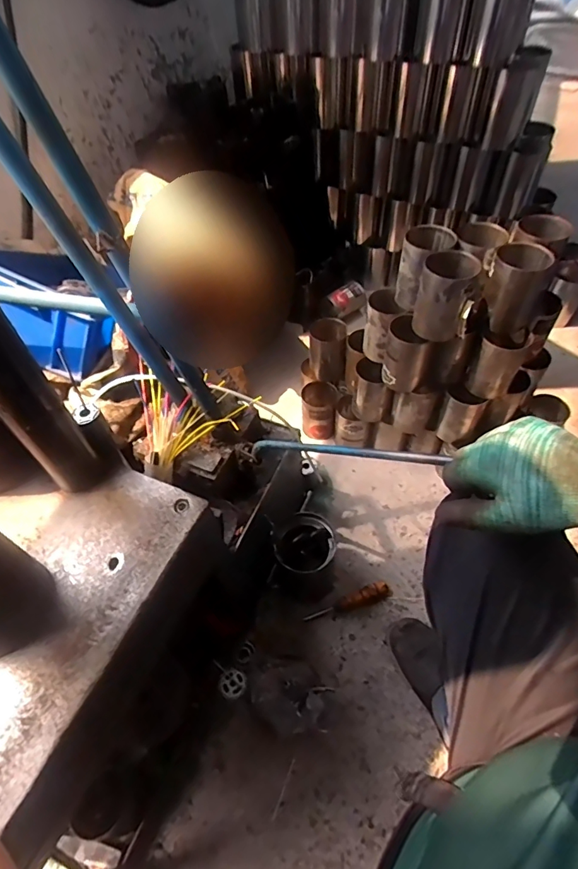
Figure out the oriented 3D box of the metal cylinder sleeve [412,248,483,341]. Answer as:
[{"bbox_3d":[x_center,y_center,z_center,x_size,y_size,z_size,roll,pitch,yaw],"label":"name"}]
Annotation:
[{"bbox_3d":[0.273,-0.239,0.794,0.094,0.132,0.088,14,54,15],"label":"metal cylinder sleeve"}]

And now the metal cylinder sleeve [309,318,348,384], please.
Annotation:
[{"bbox_3d":[0.098,-0.213,1.113,0.087,0.143,0.086,2,52,6],"label":"metal cylinder sleeve"}]

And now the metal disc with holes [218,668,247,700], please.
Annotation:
[{"bbox_3d":[-0.105,0.462,0.831,0.048,0.009,0.048,5,67,-12],"label":"metal disc with holes"}]

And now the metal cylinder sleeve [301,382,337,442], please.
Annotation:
[{"bbox_3d":[0.077,-0.060,1.163,0.089,0.113,0.103,1,52,4],"label":"metal cylinder sleeve"}]

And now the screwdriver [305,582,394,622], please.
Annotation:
[{"bbox_3d":[0.120,0.340,0.909,0.183,0.033,0.032,-15,52,-8],"label":"screwdriver"}]

